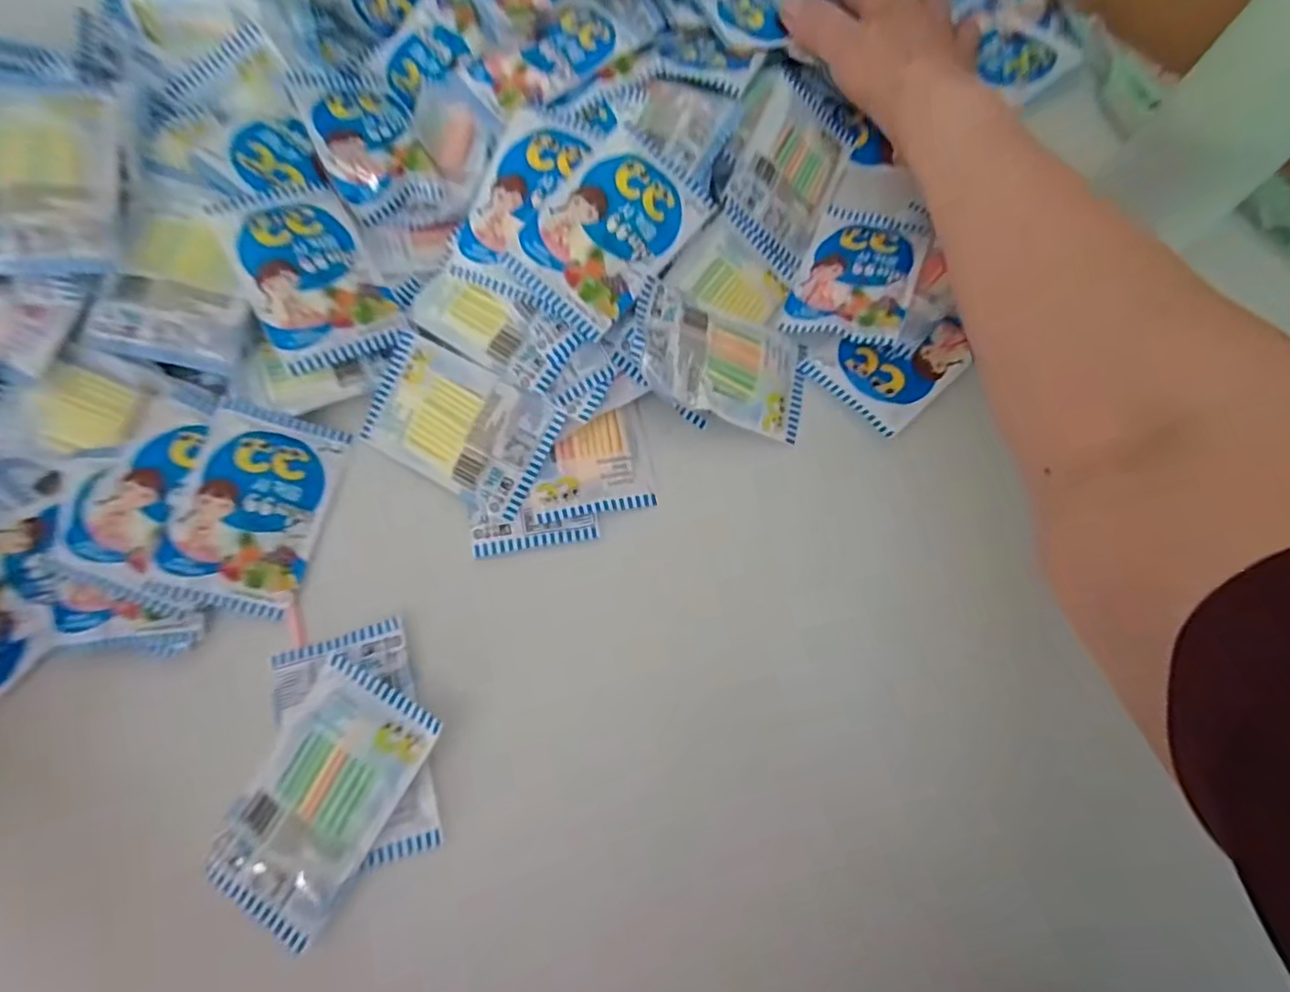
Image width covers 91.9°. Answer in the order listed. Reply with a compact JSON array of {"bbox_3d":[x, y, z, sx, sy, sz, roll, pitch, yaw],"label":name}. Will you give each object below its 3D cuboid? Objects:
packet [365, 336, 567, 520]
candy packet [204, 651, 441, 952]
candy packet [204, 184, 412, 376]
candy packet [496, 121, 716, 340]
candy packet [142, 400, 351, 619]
[{"bbox_3d":[-0.099,-0.038,0.329,0.101,0.008,0.062,26,91,11],"label":"packet"},{"bbox_3d":[-0.144,0.132,0.278,0.065,0.012,0.101,27,74,9],"label":"candy packet"},{"bbox_3d":[-0.177,-0.120,0.331,0.064,0.011,0.097,-27,85,-26],"label":"candy packet"},{"bbox_3d":[-0.019,-0.139,0.323,0.070,0.009,0.099,39,83,-7],"label":"candy packet"},{"bbox_3d":[-0.200,0.005,0.318,0.065,0.009,0.101,14,71,-13],"label":"candy packet"}]

